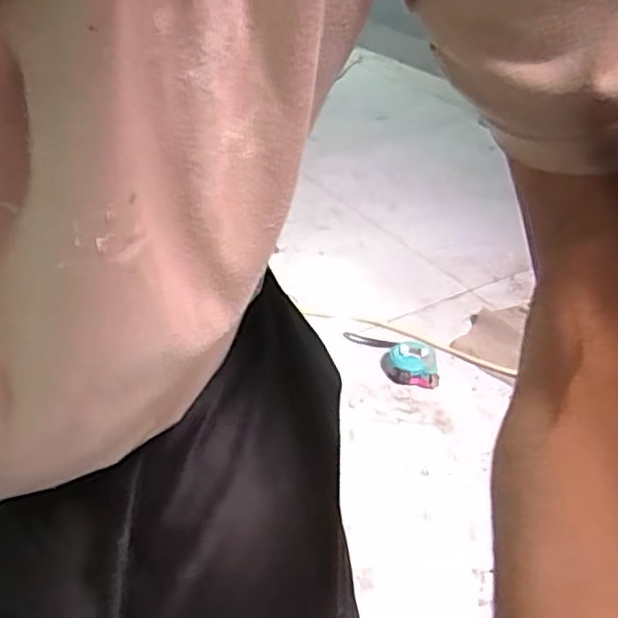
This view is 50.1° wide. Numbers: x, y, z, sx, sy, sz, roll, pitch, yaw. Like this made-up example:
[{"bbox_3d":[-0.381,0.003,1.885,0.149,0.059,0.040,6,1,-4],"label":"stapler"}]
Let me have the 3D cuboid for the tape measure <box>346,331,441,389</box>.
[{"bbox_3d":[0.122,0.059,0.914,0.063,0.034,0.154,-20,39,-25],"label":"tape measure"}]

